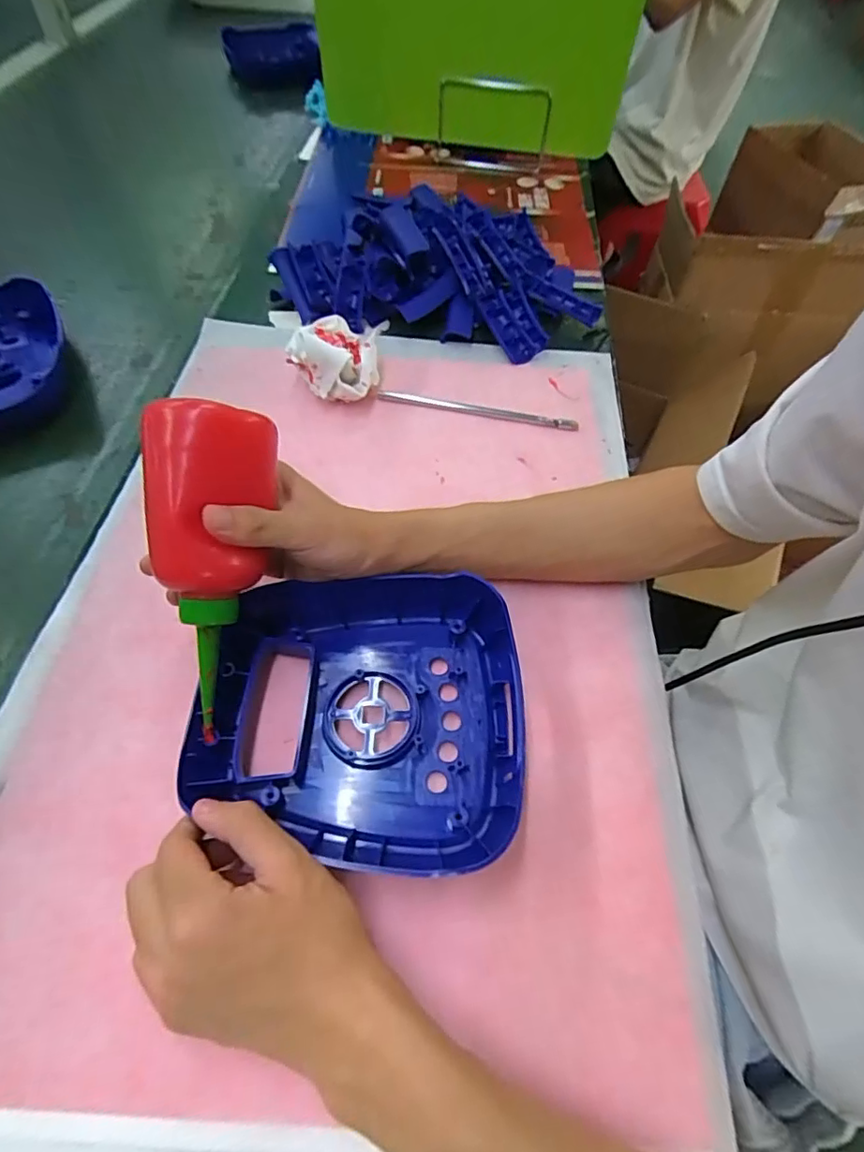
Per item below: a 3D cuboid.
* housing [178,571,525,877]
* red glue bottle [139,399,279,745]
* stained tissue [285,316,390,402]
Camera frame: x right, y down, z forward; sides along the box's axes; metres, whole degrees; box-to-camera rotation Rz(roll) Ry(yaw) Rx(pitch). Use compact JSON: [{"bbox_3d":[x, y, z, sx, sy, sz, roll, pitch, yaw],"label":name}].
[{"bbox_3d":[-0.041,0.074,0.326,0.180,0.038,0.171,3,57,1],"label":"housing"},{"bbox_3d":[-0.117,-0.003,0.291,0.052,0.167,0.050,5,12,2],"label":"red glue bottle"},{"bbox_3d":[-0.084,-0.184,0.483,0.078,0.057,0.062,-2,57,-3],"label":"stained tissue"}]

